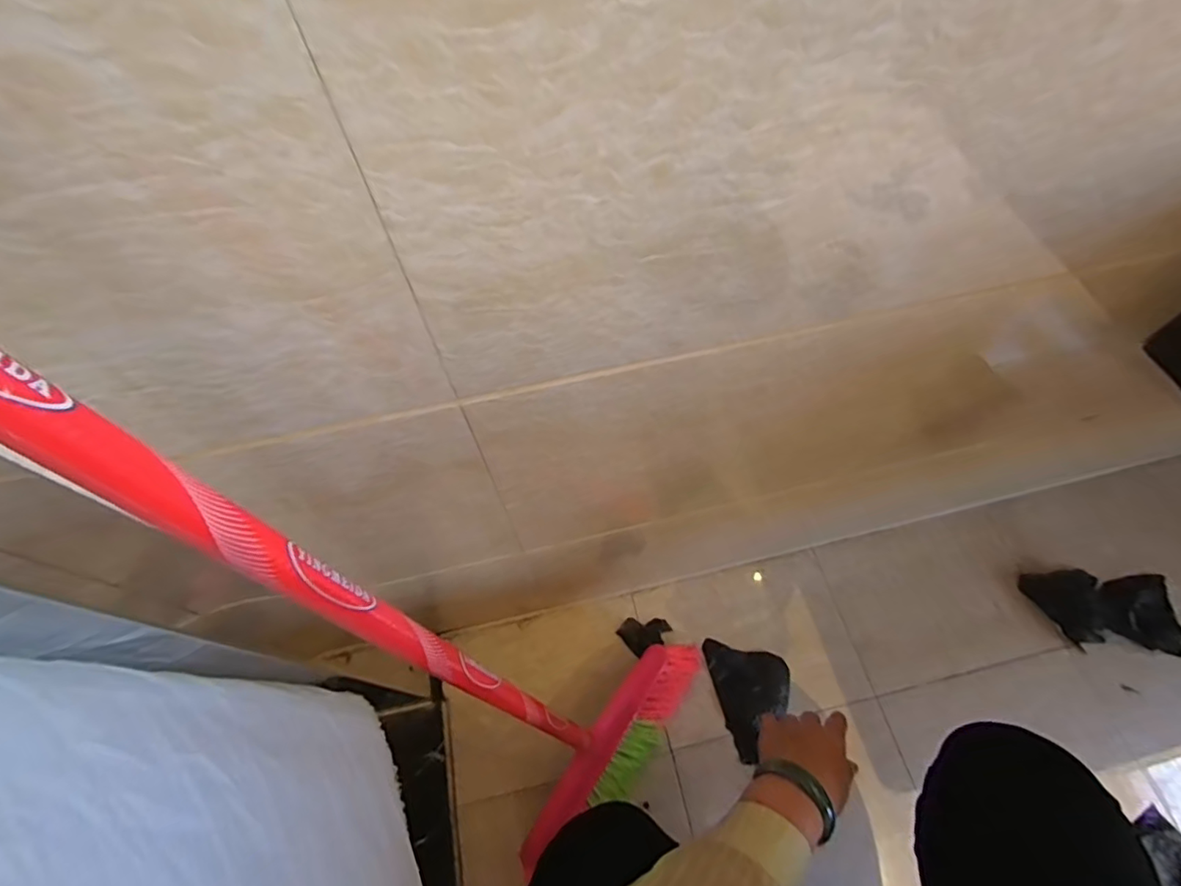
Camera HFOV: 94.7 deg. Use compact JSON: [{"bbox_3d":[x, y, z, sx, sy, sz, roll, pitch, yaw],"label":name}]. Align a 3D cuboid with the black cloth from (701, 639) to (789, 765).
[{"bbox_3d":[0.225,0.338,0.742,0.101,0.013,0.149,-13,61,-5],"label":"black cloth"}]

